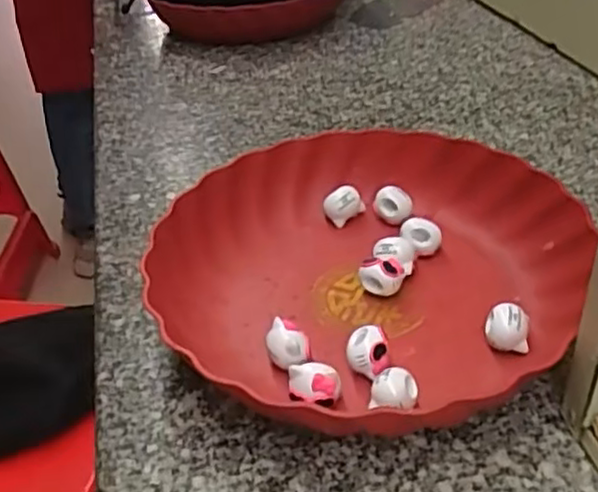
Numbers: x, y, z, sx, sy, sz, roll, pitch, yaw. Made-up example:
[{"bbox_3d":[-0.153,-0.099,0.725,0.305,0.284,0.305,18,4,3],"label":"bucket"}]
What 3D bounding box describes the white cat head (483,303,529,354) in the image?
[{"bbox_3d":[0.109,0.045,0.366,0.021,0.022,0.020,3,37,13],"label":"white cat head"}]

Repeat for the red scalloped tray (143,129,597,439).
[{"bbox_3d":[0.037,0.010,0.398,0.223,0.047,0.231,23,46,34],"label":"red scalloped tray"}]

